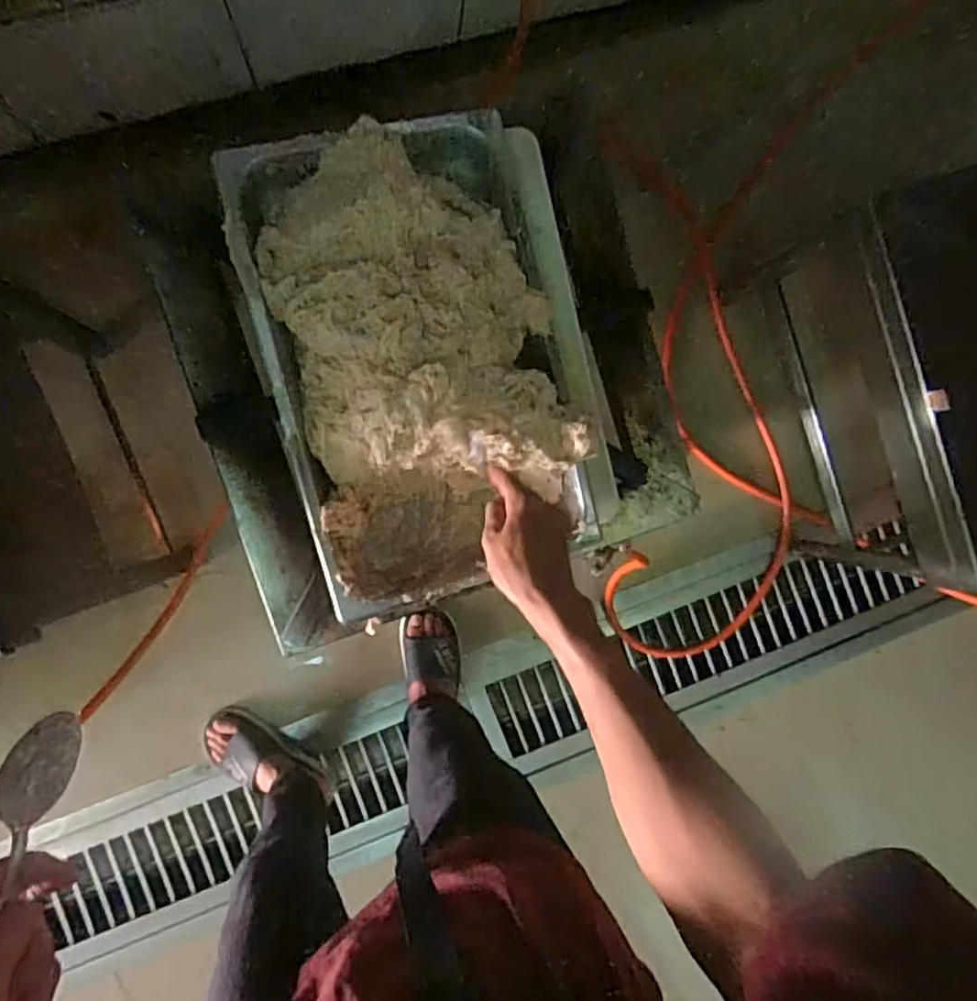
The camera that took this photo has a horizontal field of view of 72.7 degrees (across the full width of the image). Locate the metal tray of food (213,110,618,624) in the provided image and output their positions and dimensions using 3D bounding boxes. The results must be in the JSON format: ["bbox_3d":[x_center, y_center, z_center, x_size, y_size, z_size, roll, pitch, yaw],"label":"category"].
[{"bbox_3d":[-0.057,-0.164,0.771,0.378,0.147,0.520,-16,93,-6],"label":"metal tray of food"}]

